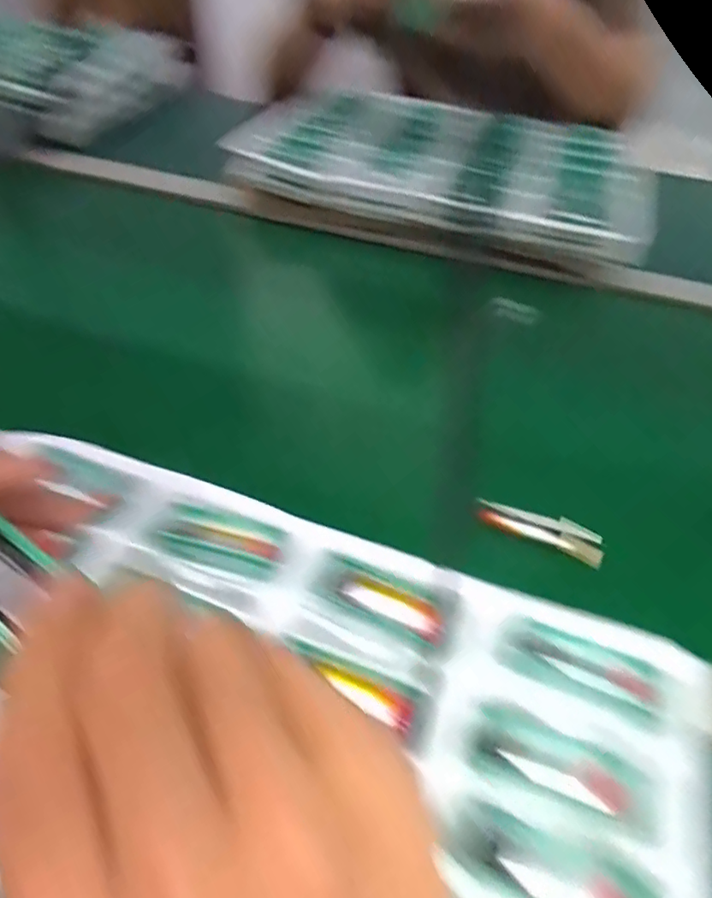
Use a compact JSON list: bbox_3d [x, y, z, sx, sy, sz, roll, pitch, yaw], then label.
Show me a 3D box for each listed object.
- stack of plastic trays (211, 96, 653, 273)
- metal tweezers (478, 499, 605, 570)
[{"bbox_3d":[0.112,-0.370,0.722,0.468,0.062,0.294,14,50,6],"label":"stack of plastic trays"},{"bbox_3d":[0.129,0.056,0.391,0.088,0.018,0.017,17,50,9],"label":"metal tweezers"}]

